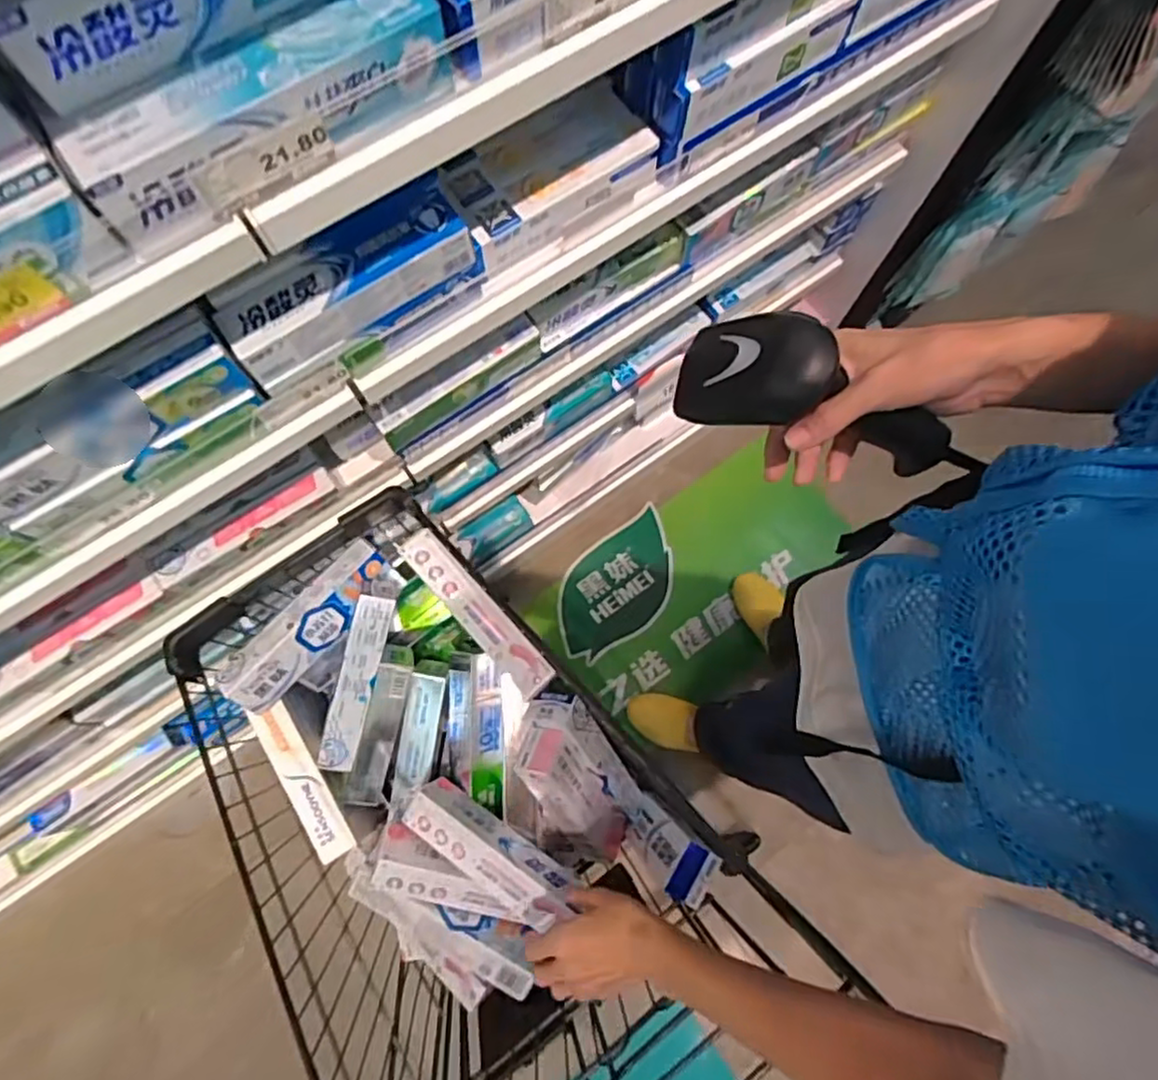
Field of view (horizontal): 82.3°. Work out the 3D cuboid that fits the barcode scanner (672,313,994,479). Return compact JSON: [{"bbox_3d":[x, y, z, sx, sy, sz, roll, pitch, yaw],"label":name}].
[{"bbox_3d":[0.160,-0.085,0.411,0.186,0.070,0.062,17,75,-4],"label":"barcode scanner"}]

